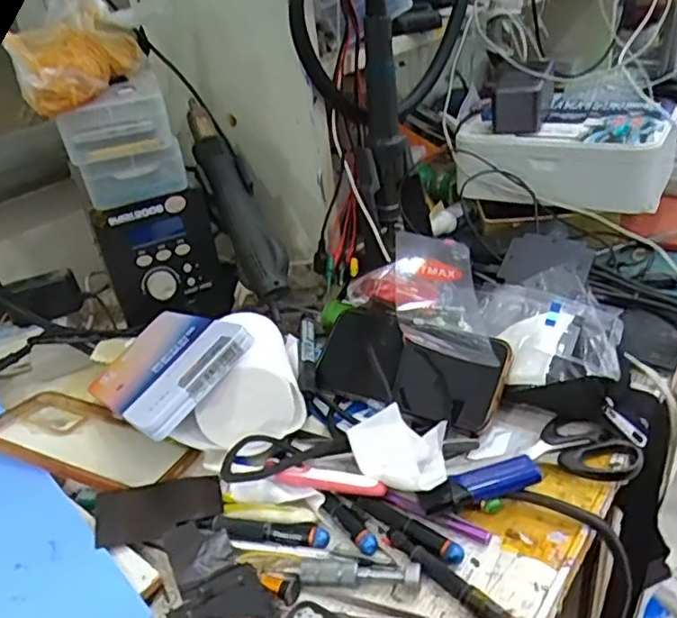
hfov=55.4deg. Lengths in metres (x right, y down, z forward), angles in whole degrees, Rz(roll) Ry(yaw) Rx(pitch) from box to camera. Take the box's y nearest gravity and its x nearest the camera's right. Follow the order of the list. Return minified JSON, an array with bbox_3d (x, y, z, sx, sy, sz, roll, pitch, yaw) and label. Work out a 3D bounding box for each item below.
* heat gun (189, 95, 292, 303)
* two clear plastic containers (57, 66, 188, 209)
[{"bbox_3d":[-0.107,-0.115,0.651,0.041,0.037,0.228,-19,69,-20],"label":"heat gun"},{"bbox_3d":[-0.199,-0.156,0.595,0.095,0.094,0.098,-17,31,-15],"label":"two clear plastic containers"}]

